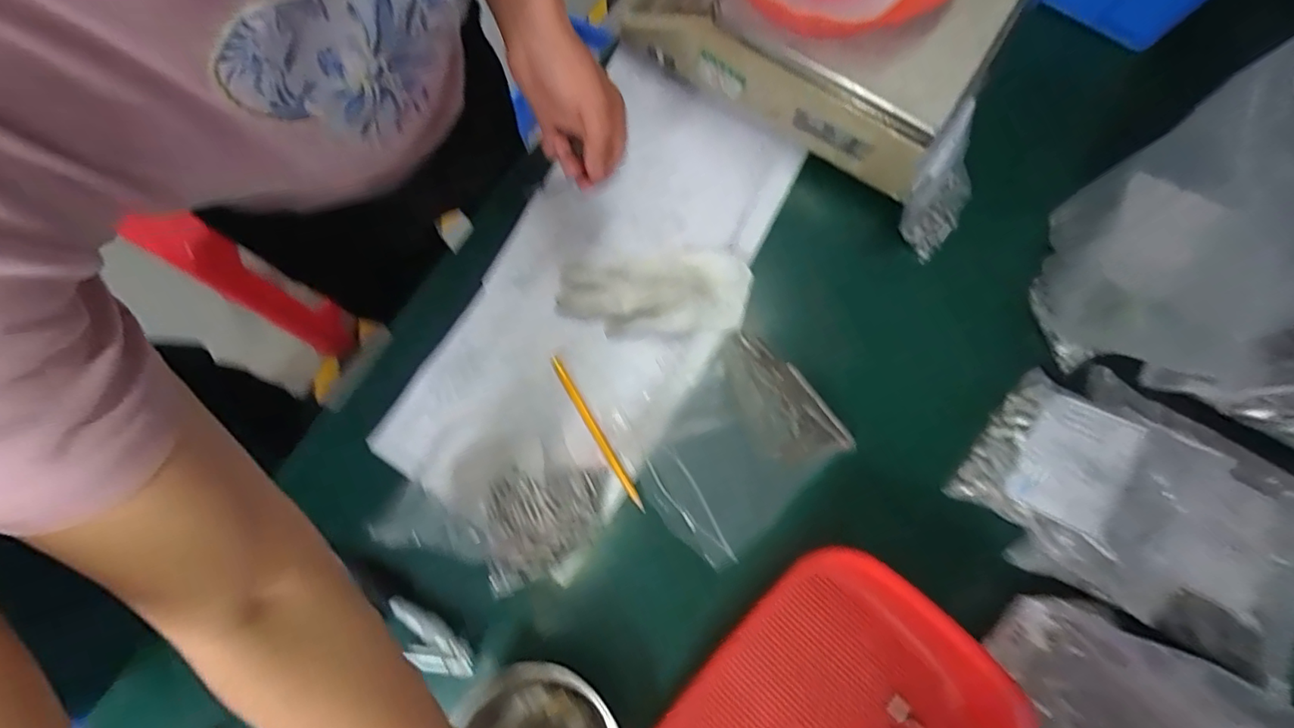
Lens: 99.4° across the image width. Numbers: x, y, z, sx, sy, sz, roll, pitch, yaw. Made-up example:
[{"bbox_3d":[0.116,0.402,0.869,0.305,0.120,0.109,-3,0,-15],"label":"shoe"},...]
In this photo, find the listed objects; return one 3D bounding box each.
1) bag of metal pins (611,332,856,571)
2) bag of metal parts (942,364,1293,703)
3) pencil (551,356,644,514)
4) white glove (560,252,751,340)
[{"bbox_3d":[0.072,0.068,0.492,0.170,0.016,0.156,-38,81,-6],"label":"bag of metal pins"},{"bbox_3d":[0.419,0.125,0.453,0.268,0.053,0.175,34,82,7],"label":"bag of metal parts"},{"bbox_3d":[-0.046,0.062,0.492,0.009,0.008,0.155,-31,81,-5],"label":"pencil"},{"bbox_3d":[0.007,-0.063,0.507,0.172,0.016,0.076,-6,80,0],"label":"white glove"}]

